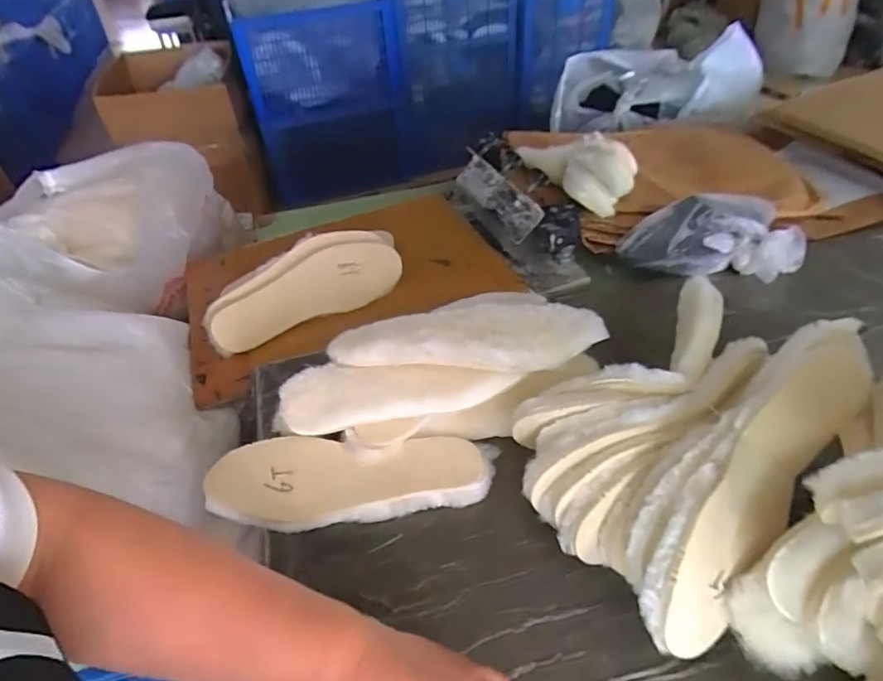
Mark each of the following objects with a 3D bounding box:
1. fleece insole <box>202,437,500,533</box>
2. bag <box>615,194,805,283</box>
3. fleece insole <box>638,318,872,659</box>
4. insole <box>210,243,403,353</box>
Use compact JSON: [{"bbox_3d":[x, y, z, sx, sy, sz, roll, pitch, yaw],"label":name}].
[{"bbox_3d":[-0.089,0.142,0.560,0.282,0.022,0.094,0,50,0],"label":"fleece insole"},{"bbox_3d":[0.388,-0.142,0.786,0.246,0.104,0.086,2,43,7],"label":"bag"},{"bbox_3d":[0.257,0.107,0.452,0.078,0.069,0.311,32,74,33],"label":"fleece insole"},{"bbox_3d":[-0.194,-0.074,0.800,0.278,0.018,0.095,-23,90,-17],"label":"insole"}]

